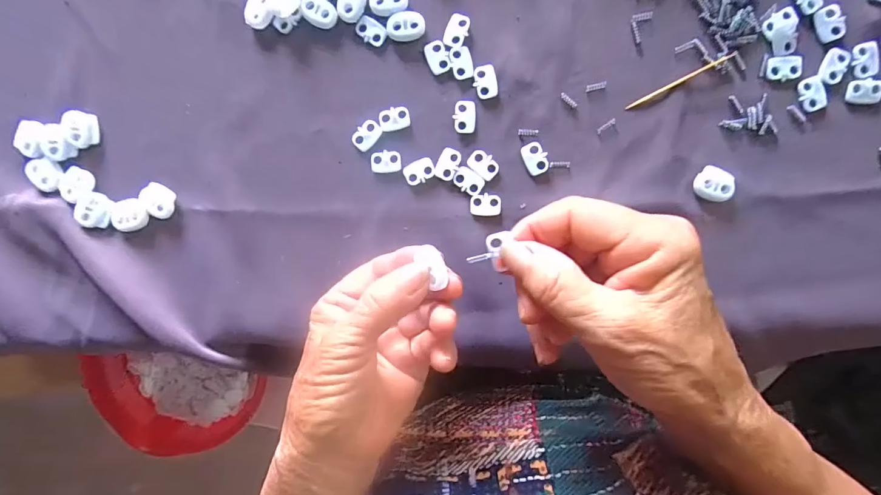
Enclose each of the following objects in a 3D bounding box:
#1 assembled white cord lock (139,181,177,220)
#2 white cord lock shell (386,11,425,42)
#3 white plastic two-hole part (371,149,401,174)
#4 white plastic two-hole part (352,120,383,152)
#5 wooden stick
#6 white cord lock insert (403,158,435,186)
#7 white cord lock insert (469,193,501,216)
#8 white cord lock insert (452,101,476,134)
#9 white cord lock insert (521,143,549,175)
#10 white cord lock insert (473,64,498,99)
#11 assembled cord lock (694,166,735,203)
[{"bbox_3d":[-0.179,-0.030,0.266,0.022,0.005,0.019,28,96,0],"label":"assembled white cord lock"},{"bbox_3d":[-0.020,-0.130,0.248,0.022,0.004,0.016,-6,95,3],"label":"white cord lock shell"},{"bbox_3d":[-0.034,-0.053,0.258,0.019,0.004,0.013,0,96,3],"label":"white plastic two-hole part"},{"bbox_3d":[-0.045,-0.069,0.257,0.013,0.004,0.019,43,96,-2],"label":"white plastic two-hole part"},{"bbox_3d":[0.138,-0.096,0.242,0.064,0.004,0.004,-26,94,5],"label":"wooden stick"},{"bbox_3d":[-0.013,-0.047,0.257,0.018,0.004,0.014,-17,94,4],"label":"white cord lock insert"},{"bbox_3d":[0.028,-0.026,0.256,0.019,0.004,0.013,-1,96,3],"label":"white cord lock insert"},{"bbox_3d":[0.014,-0.078,0.252,0.013,0.004,0.019,3,96,3],"label":"white cord lock insert"},{"bbox_3d":[0.057,-0.053,0.252,0.014,0.004,0.020,-30,93,5],"label":"white cord lock insert"},{"bbox_3d":[0.027,-0.098,0.249,0.014,0.004,0.019,-9,95,4],"label":"white cord lock insert"},{"bbox_3d":[0.161,-0.037,0.246,0.021,0.005,0.019,20,96,1],"label":"assembled cord lock"}]

